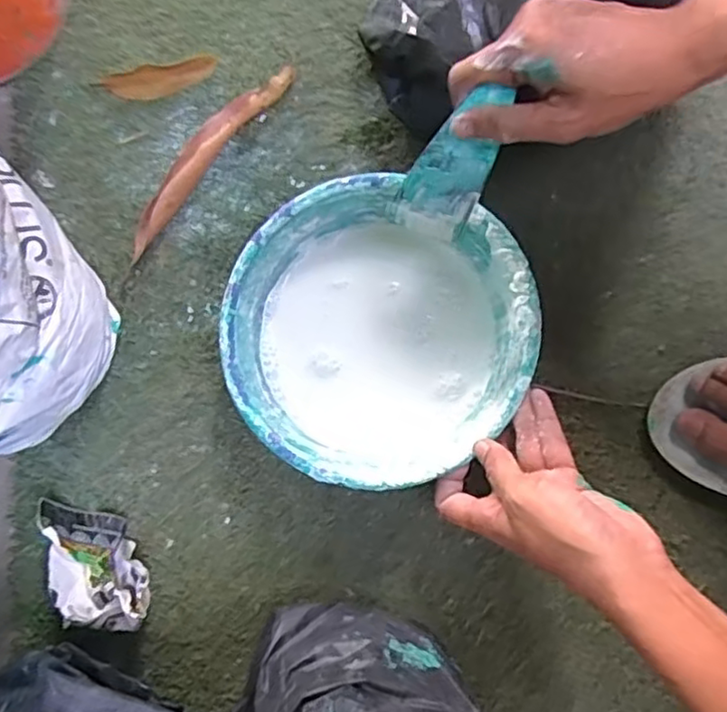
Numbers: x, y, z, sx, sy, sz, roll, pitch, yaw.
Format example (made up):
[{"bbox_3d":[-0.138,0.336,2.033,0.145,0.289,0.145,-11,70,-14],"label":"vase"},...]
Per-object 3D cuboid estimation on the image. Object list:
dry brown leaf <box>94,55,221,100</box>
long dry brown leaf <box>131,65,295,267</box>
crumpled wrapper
[{"bbox_3d":[-0.163,-0.218,0.527,0.094,0.017,0.022,-11,80,-1],"label":"dry brown leaf"},{"bbox_3d":[-0.121,-0.154,0.506,0.025,0.030,0.182,40,83,7],"label":"long dry brown leaf"},{"bbox_3d":[-0.177,0.135,0.446,0.049,0.046,0.098,-33,81,-5],"label":"crumpled wrapper"}]

